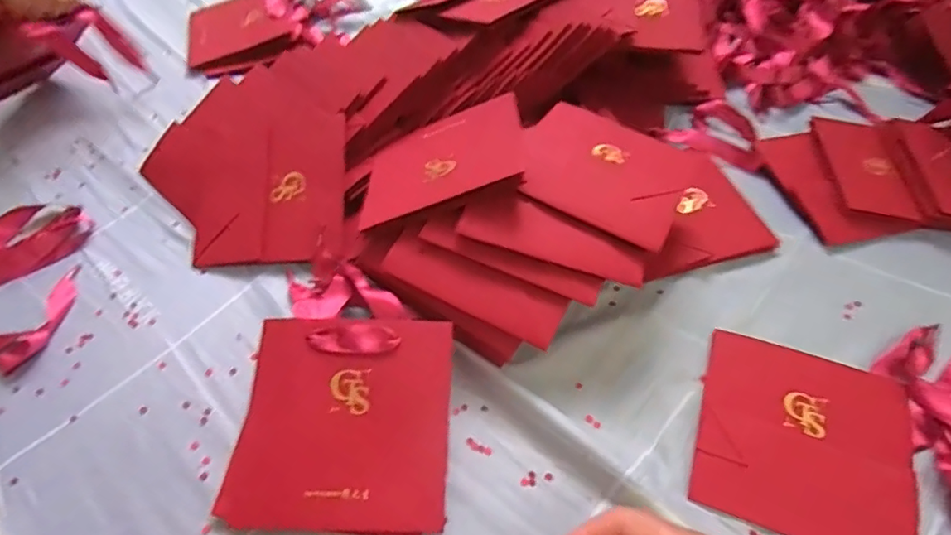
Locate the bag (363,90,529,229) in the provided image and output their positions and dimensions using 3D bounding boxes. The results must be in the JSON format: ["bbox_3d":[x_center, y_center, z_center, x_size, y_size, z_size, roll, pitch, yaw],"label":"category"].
[{"bbox_3d":[-0.027,-0.094,0.453,0.137,0.008,0.130,-17,41,8],"label":"bag"}]

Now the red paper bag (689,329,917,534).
[{"bbox_3d":[0.231,0.121,0.377,0.135,0.004,0.137,16,57,14],"label":"red paper bag"}]

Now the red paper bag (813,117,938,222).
[{"bbox_3d":[0.391,-0.104,0.532,0.080,0.006,0.138,8,53,7],"label":"red paper bag"}]

